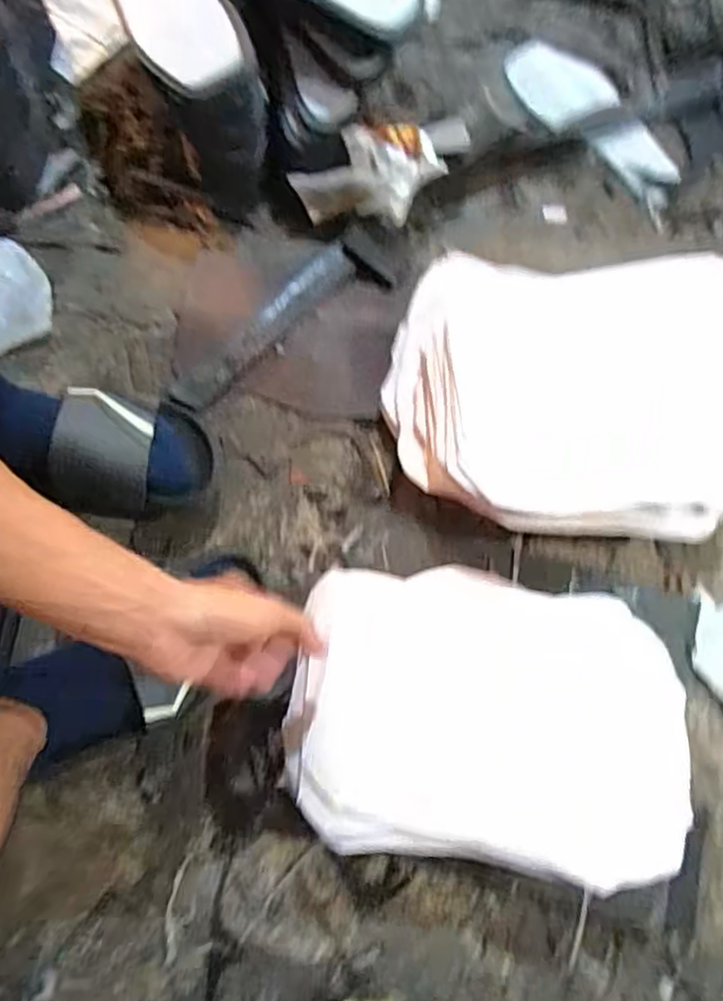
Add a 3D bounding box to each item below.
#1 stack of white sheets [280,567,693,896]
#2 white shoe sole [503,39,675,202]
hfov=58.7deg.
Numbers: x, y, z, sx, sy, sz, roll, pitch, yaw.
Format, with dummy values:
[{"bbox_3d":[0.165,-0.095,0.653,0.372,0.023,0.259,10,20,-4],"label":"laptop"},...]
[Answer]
[{"bbox_3d":[0.101,0.166,0.506,0.306,0.052,0.208,6,77,2],"label":"stack of white sheets"},{"bbox_3d":[0.269,-0.442,0.732,0.239,0.036,0.090,42,82,8],"label":"white shoe sole"}]

